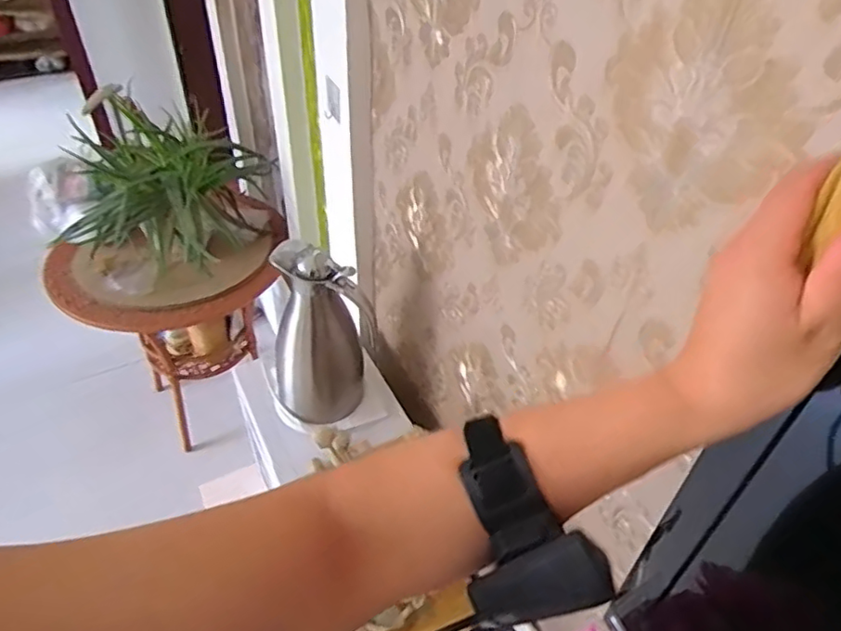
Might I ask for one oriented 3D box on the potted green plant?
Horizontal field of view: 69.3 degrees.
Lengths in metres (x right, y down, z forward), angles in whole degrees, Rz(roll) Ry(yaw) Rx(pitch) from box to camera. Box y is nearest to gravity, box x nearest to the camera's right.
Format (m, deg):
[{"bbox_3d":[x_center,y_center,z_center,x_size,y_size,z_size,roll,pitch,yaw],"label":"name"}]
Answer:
[{"bbox_3d":[-0.554,-0.271,1.293,0.348,0.293,0.346,14,44,12],"label":"potted green plant"}]

